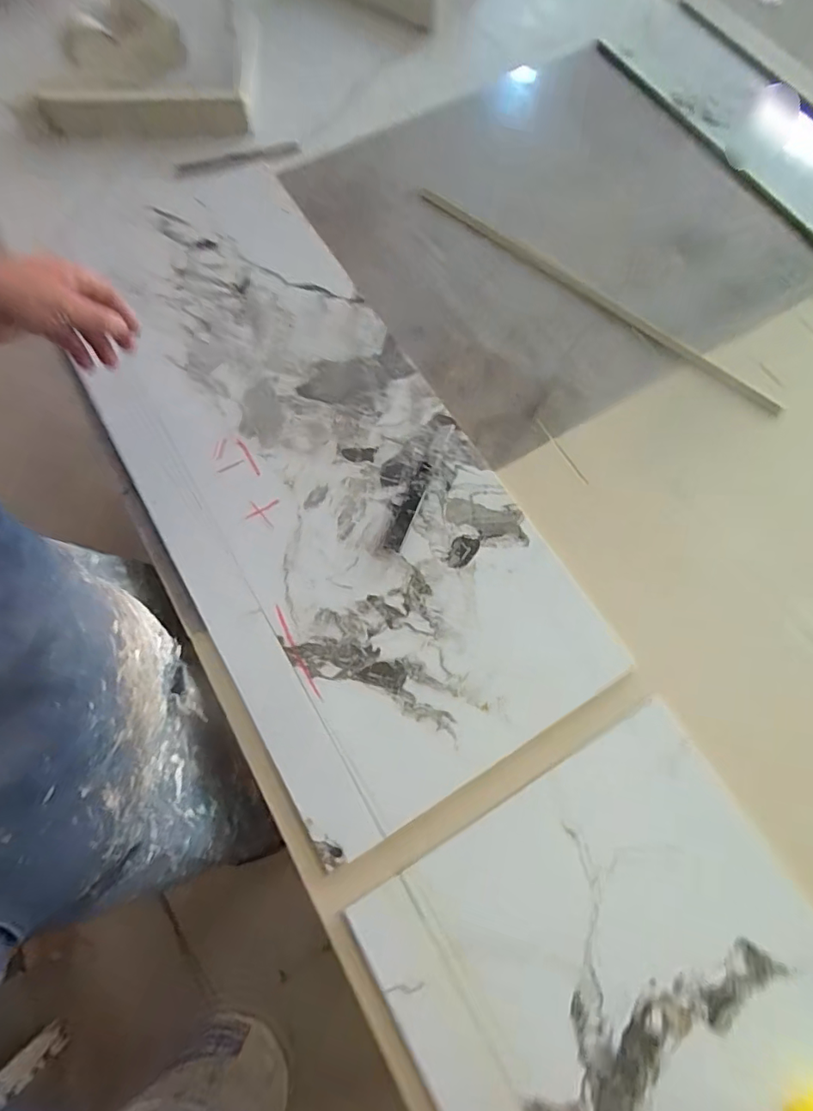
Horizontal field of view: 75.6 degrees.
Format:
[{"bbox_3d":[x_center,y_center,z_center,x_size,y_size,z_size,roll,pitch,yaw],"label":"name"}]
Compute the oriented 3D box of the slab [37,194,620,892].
[{"bbox_3d":[-0.148,-0.152,0.659,0.384,0.025,0.902,-28,74,-7],"label":"slab"}]

